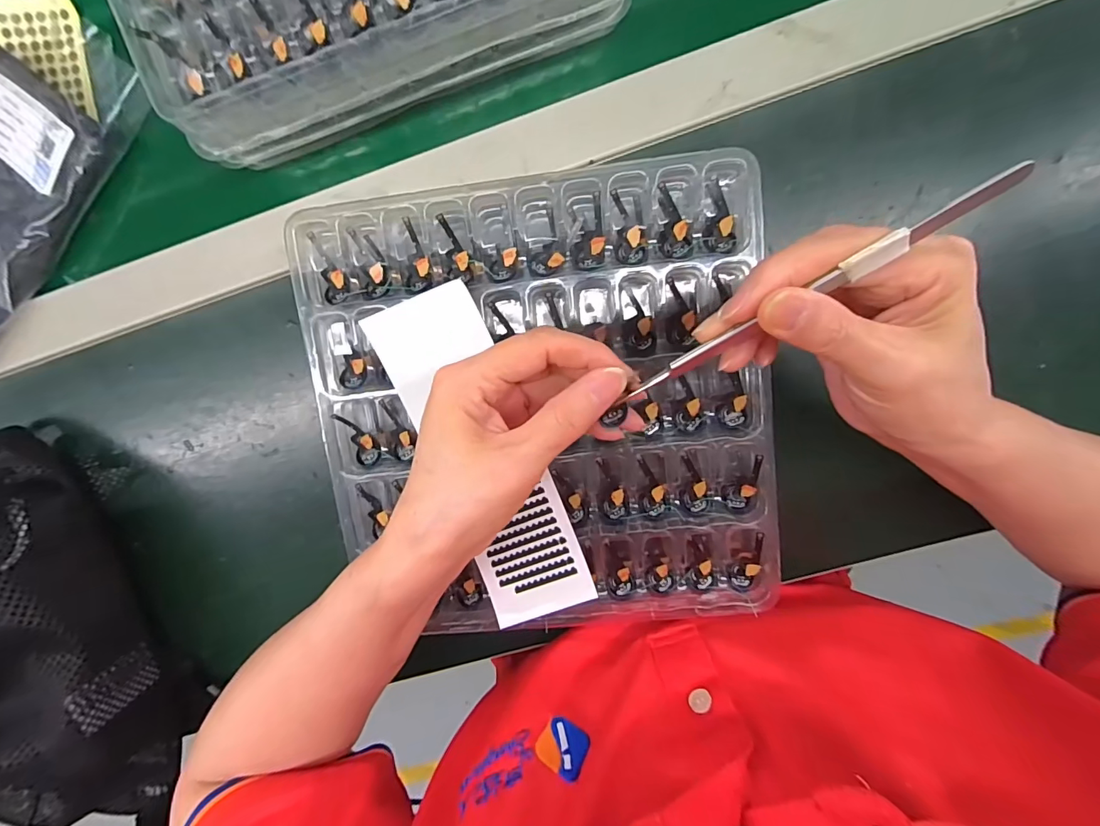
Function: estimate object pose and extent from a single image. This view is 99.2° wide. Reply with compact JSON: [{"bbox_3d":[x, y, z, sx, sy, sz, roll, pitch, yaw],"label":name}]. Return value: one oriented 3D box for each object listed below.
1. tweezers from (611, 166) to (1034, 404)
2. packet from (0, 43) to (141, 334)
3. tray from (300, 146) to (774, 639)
[{"bbox_3d":[0.091,-0.041,0.177,0.144,0.010,0.009,-31,95,26],"label":"tweezers"},{"bbox_3d":[-0.368,-0.137,0.308,0.090,0.016,0.239,38,98,-2],"label":"packet"},{"bbox_3d":[-0.005,0.002,0.271,0.253,0.027,0.257,-6,97,5],"label":"tray"}]

